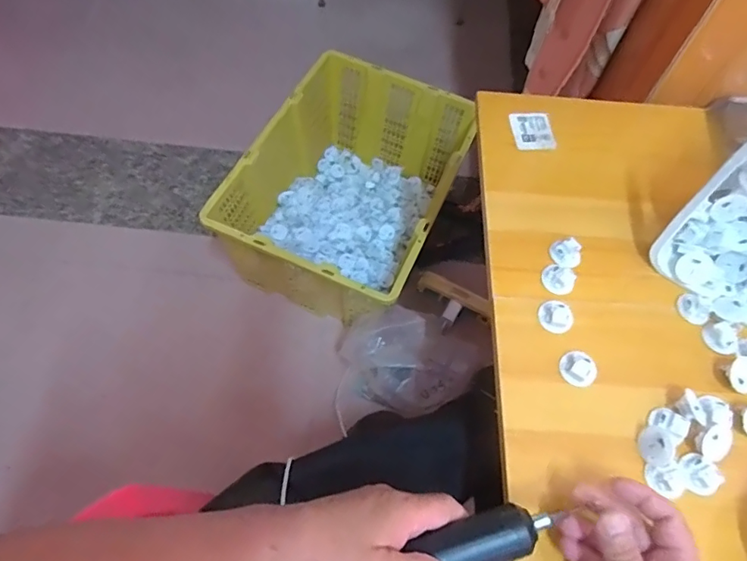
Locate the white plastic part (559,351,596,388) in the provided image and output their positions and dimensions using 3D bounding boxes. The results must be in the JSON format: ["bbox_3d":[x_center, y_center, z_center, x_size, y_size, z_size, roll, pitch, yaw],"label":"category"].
[{"bbox_3d":[0.191,0.082,0.474,0.029,0.016,0.033,8,62,3],"label":"white plastic part"}]

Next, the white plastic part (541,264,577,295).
[{"bbox_3d":[0.189,-0.003,0.518,0.028,0.012,0.032,-28,66,-15],"label":"white plastic part"}]

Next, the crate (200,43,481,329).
[{"bbox_3d":[-0.048,-0.172,1.029,0.371,0.245,0.479,20,64,9],"label":"crate"}]

